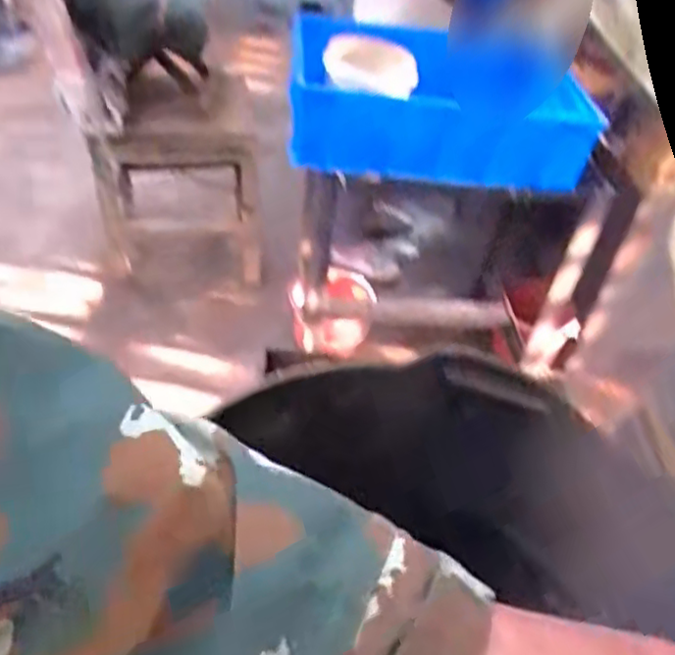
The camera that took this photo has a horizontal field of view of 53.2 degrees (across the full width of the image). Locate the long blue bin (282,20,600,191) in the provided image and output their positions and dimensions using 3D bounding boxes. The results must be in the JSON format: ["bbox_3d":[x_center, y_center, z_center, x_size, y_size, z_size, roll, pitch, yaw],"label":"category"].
[{"bbox_3d":[0.171,-0.369,1.172,0.491,0.202,0.202,6,40,-2],"label":"long blue bin"}]

